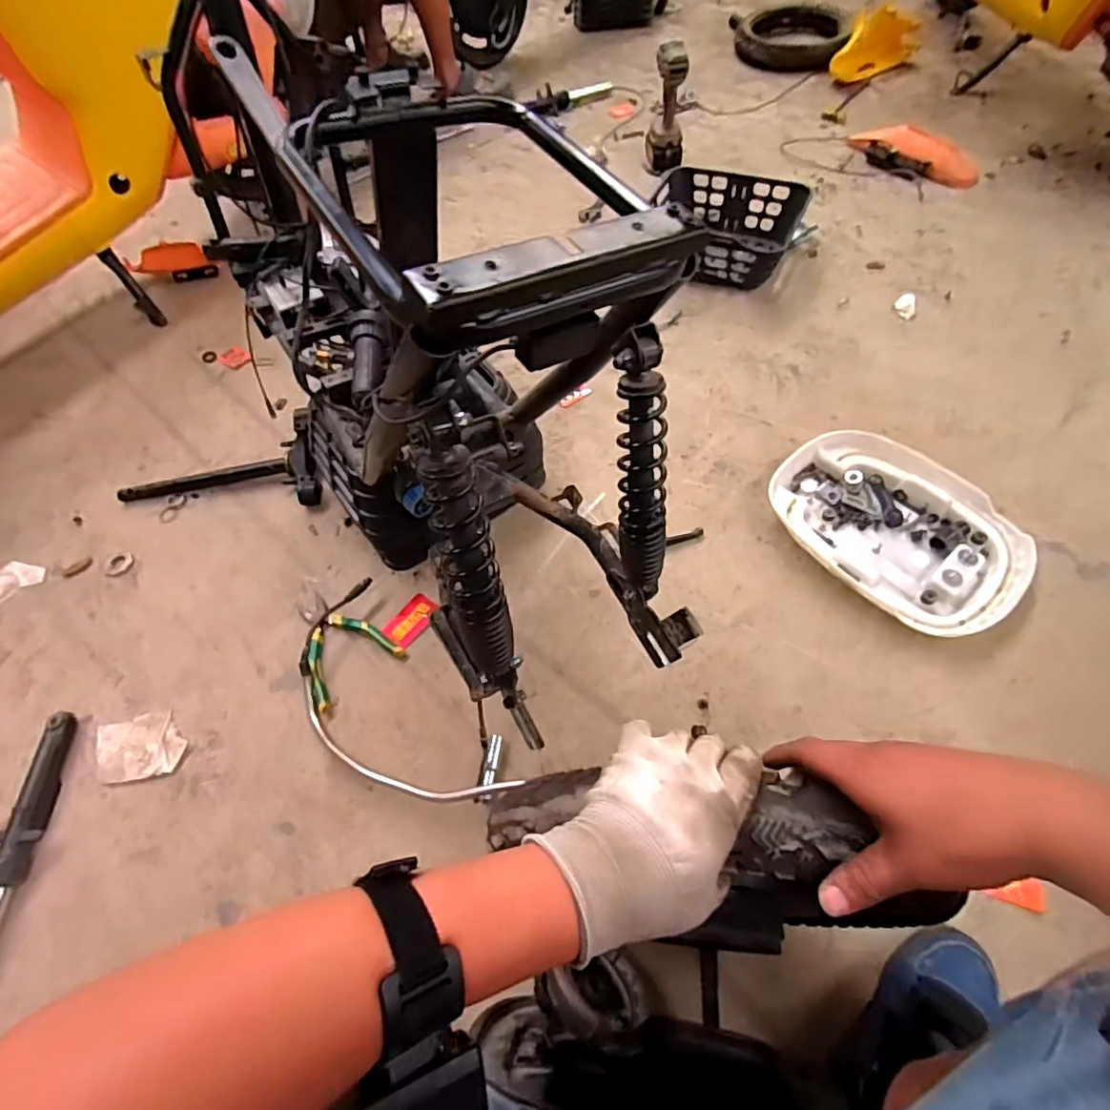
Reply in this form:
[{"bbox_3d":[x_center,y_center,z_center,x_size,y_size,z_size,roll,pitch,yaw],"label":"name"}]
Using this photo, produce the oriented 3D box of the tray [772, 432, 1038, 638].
[{"bbox_3d":[0.553,-0.046,0.940,0.295,0.053,0.390,-35,62,-17],"label":"tray"}]

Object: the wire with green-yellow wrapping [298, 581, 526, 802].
[{"bbox_3d":[-0.242,0.218,0.815,0.180,0.053,0.408,-37,63,-18],"label":"wire with green-yellow wrapping"}]

